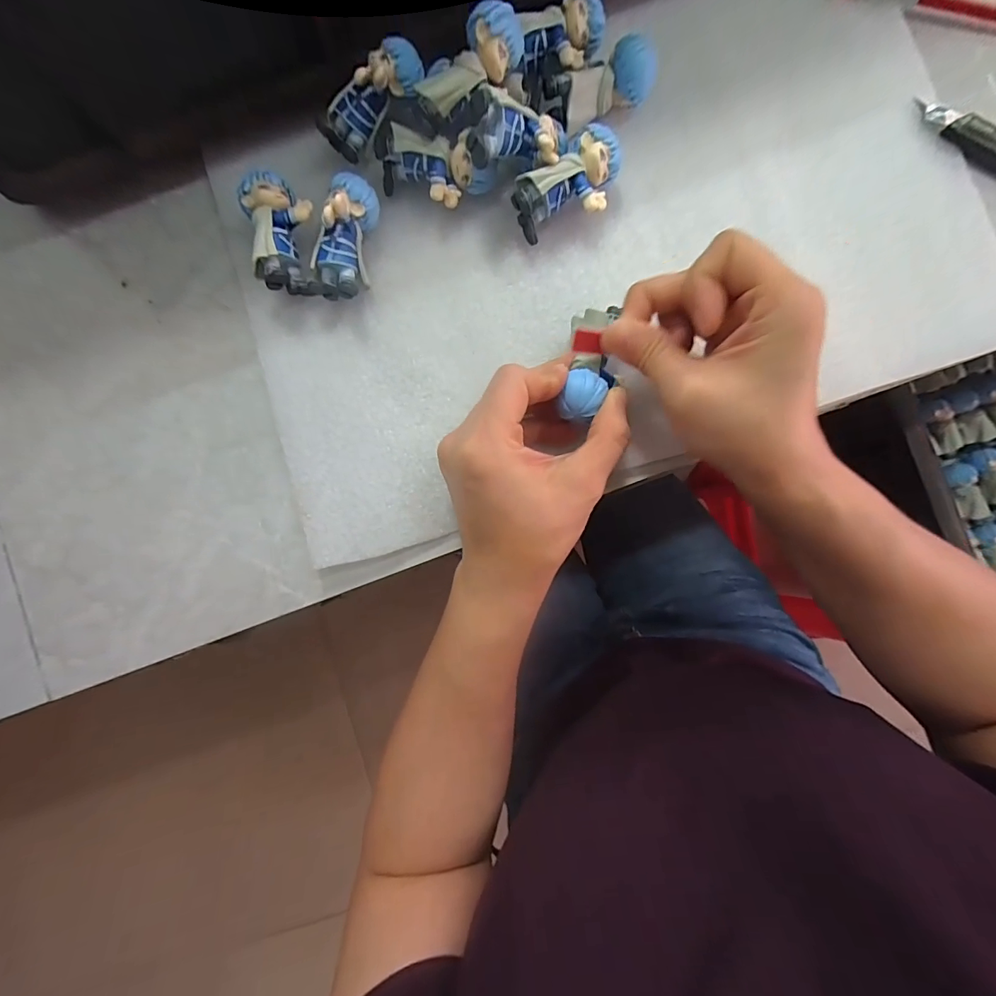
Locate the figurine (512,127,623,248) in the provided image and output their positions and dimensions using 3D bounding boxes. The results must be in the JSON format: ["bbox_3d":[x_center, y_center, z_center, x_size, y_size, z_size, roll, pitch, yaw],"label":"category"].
[{"bbox_3d":[0.039,-0.163,0.245,0.058,0.029,0.031,-38,86,0],"label":"figurine"}]

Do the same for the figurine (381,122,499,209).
[{"bbox_3d":[-0.033,-0.173,0.247,0.061,0.030,0.026,9,87,3],"label":"figurine"}]

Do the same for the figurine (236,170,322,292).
[{"bbox_3d":[-0.114,-0.139,0.248,0.033,0.031,0.062,-13,86,2],"label":"figurine"}]

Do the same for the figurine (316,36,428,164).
[{"bbox_3d":[-0.067,-0.208,0.238,0.061,0.024,0.022,-35,85,18],"label":"figurine"}]

